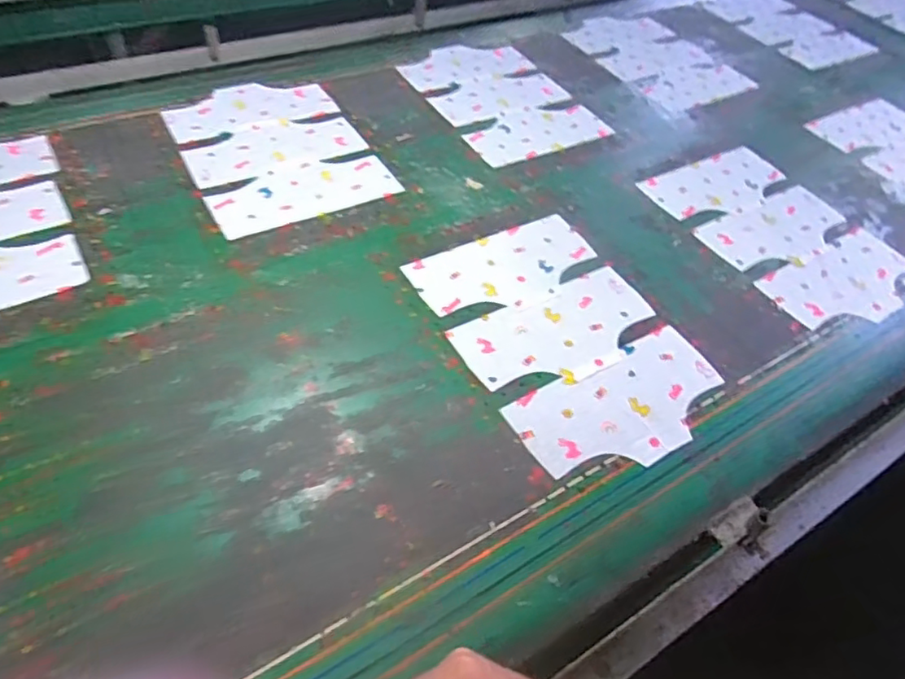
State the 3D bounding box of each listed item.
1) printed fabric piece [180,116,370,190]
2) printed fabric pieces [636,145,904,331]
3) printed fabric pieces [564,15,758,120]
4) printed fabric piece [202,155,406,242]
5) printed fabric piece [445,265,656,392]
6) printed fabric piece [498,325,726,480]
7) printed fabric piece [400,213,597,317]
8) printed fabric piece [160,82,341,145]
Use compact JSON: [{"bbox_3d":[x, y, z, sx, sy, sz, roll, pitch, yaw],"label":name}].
[{"bbox_3d":[-0.324,-0.353,1.071,0.301,0.004,0.151,-22,56,-23],"label":"printed fabric piece"},{"bbox_3d":[0.586,-0.199,1.060,0.314,0.009,0.430,-23,56,-23],"label":"printed fabric pieces"},{"bbox_3d":[0.489,-0.701,1.458,0.301,0.007,0.440,-21,56,-22],"label":"printed fabric pieces"},{"bbox_3d":[-0.251,-0.252,0.999,0.302,0.007,0.138,-22,56,-22],"label":"printed fabric piece"},{"bbox_3d":[0.163,-0.013,0.856,0.311,0.006,0.156,-24,57,-24],"label":"printed fabric piece"},{"bbox_3d":[0.233,0.087,0.781,0.309,0.005,0.152,-23,57,-24],"label":"printed fabric piece"},{"bbox_3d":[0.091,-0.112,0.928,0.308,0.006,0.153,-22,58,-25],"label":"printed fabric piece"},{"bbox_3d":[-0.393,-0.452,1.143,0.306,0.005,0.153,-22,56,-23],"label":"printed fabric piece"}]

